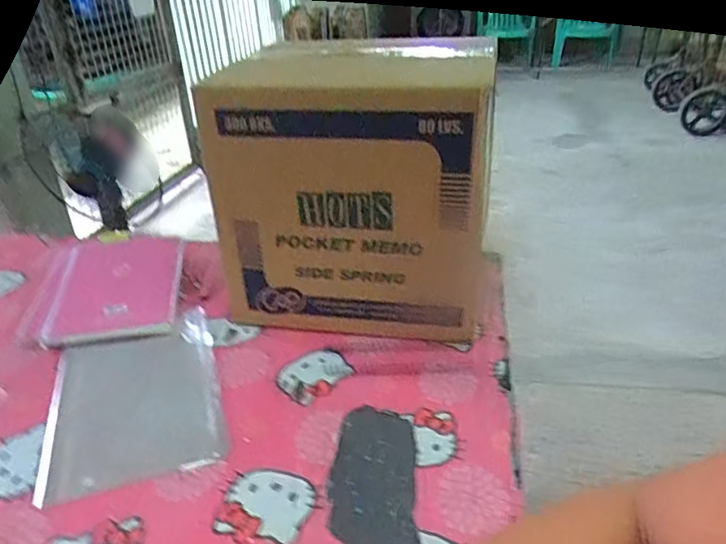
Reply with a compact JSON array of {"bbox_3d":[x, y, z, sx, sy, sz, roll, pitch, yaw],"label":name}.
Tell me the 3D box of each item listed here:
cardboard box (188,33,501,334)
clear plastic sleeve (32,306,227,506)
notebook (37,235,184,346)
[{"bbox_3d":[0.015,-0.139,0.749,0.290,0.311,0.333,5,31,14],"label":"cardboard box"},{"bbox_3d":[-0.243,0.133,0.623,0.171,0.010,0.237,-13,32,-12],"label":"clear plastic sleeve"},{"bbox_3d":[-0.332,0.016,0.793,0.161,0.015,0.217,-8,43,-7],"label":"notebook"}]

